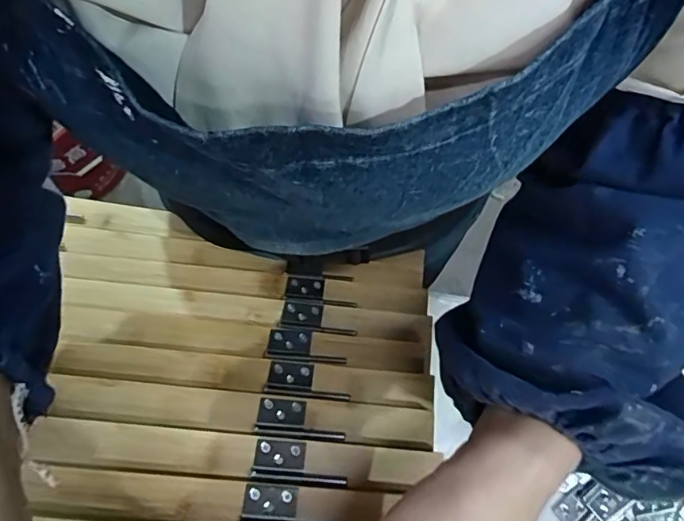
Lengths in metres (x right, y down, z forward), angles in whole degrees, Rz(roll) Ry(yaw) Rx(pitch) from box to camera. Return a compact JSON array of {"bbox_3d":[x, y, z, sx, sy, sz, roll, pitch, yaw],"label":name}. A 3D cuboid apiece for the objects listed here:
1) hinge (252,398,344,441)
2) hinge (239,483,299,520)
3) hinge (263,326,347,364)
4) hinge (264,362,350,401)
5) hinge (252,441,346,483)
[{"bbox_3d":[-0.027,0.099,0.319,0.055,0.009,0.022,6,70,3],"label":"hinge"},{"bbox_3d":[-0.029,0.136,0.281,0.053,0.008,0.021,4,70,2],"label":"hinge"},{"bbox_3d":[-0.026,0.061,0.363,0.057,0.004,0.026,9,55,2],"label":"hinge"},{"bbox_3d":[-0.023,0.080,0.341,0.055,0.006,0.026,4,49,4],"label":"hinge"},{"bbox_3d":[-0.026,0.119,0.300,0.054,0.007,0.021,4,70,2],"label":"hinge"}]

